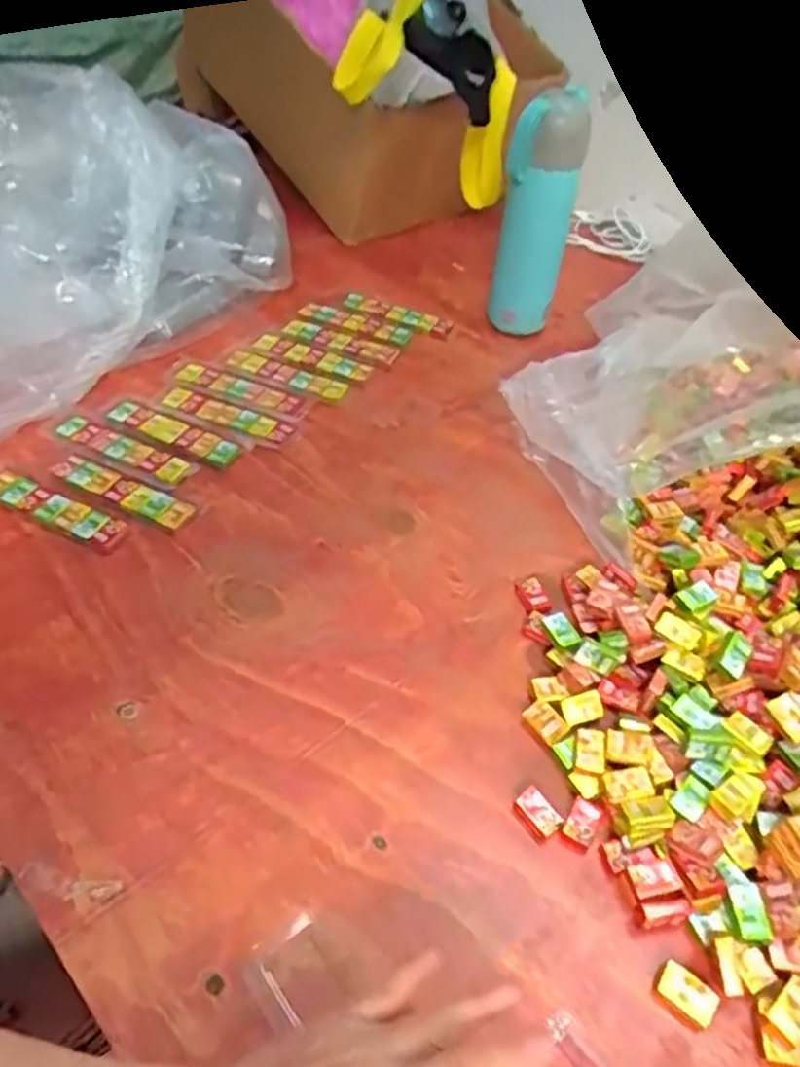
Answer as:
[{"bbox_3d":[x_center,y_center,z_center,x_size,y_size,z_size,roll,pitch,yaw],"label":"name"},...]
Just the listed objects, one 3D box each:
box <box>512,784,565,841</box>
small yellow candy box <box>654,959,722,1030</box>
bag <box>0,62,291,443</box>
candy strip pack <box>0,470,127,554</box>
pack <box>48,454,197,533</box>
[{"bbox_3d":[0.077,0.155,0.403,0.018,0.008,0.026,-25,53,-26],"label":"box"},{"bbox_3d":[0.137,0.220,0.346,0.028,0.009,0.018,27,50,20],"label":"small yellow candy box"},{"bbox_3d":[-0.330,-0.258,0.627,0.234,0.188,0.473,27,50,19],"label":"bag"},{"bbox_3d":[-0.252,-0.018,0.525,0.114,0.012,0.026,20,48,14],"label":"candy strip pack"},{"bbox_3d":[-0.207,-0.031,0.541,0.115,0.012,0.029,21,48,14],"label":"pack"}]

